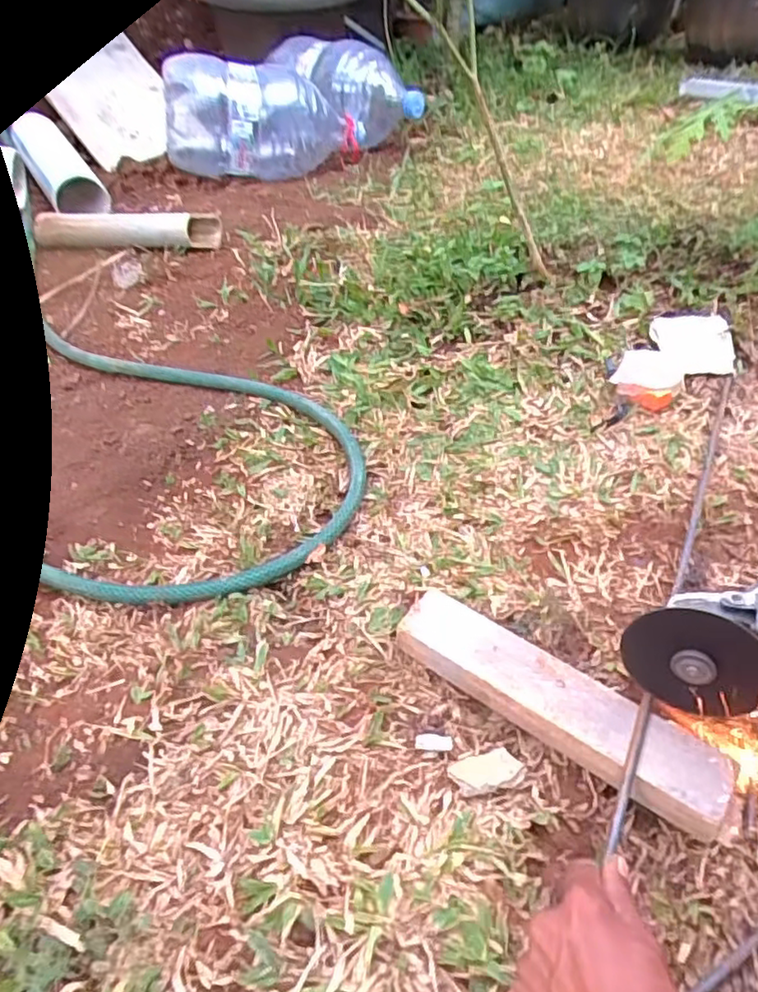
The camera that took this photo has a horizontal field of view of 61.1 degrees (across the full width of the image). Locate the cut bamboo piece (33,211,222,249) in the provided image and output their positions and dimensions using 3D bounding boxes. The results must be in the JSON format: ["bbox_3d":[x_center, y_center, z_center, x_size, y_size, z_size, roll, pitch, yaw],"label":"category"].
[{"bbox_3d":[-0.512,-0.539,1.290,0.401,0.063,0.074,8,47,5],"label":"cut bamboo piece"}]

